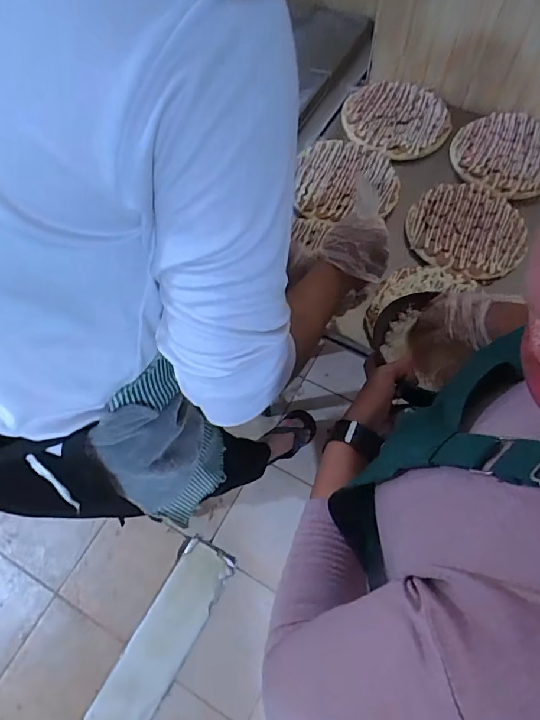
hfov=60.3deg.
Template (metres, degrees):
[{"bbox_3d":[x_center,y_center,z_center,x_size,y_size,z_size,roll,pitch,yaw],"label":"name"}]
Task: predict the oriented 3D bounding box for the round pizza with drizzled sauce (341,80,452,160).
[{"bbox_3d":[0.249,-0.474,0.914,0.201,0.031,0.187,-1,63,1],"label":"round pizza with drizzled sauce"}]

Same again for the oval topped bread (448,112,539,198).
[{"bbox_3d":[0.445,-0.389,0.869,0.197,0.022,0.202,3,63,3],"label":"oval topped bread"}]

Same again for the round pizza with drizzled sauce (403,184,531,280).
[{"bbox_3d":[0.338,-0.226,0.801,0.192,0.015,0.189,-1,63,1],"label":"round pizza with drizzled sauce"}]

